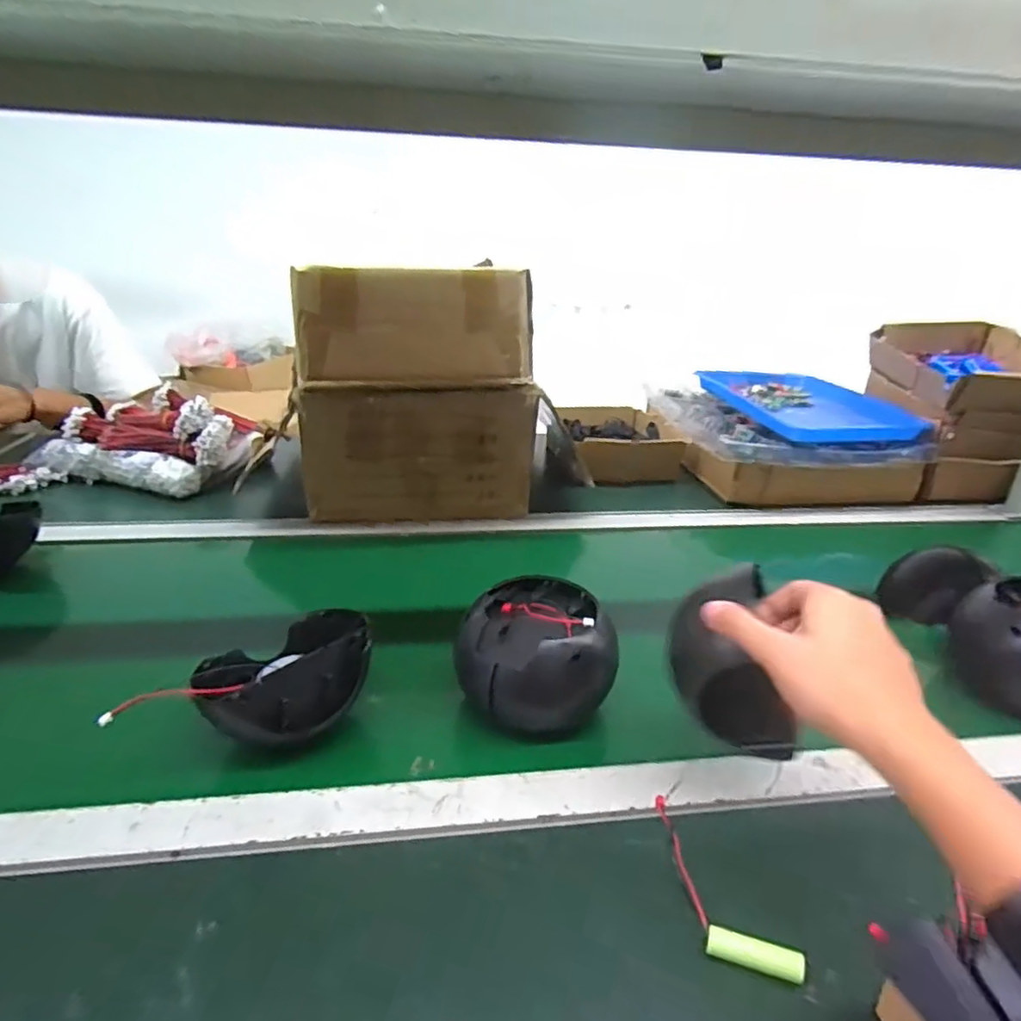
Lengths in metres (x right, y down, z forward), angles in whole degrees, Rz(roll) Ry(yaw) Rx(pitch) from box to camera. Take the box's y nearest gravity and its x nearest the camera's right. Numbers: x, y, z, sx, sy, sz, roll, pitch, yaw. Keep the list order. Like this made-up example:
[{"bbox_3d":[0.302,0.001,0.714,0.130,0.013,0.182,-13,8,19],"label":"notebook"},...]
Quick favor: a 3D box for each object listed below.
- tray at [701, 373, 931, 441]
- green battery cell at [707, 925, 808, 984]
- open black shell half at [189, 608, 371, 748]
[{"bbox_3d":[0.489,-0.179,1.086,0.265,0.043,0.332,-1,26,-6],"label":"tray"},{"bbox_3d":[0.135,0.244,0.352,0.050,0.010,0.012,10,27,16],"label":"green battery cell"},{"bbox_3d":[-0.173,0.122,0.493,0.122,0.063,0.088,-10,28,-24],"label":"open black shell half"}]

